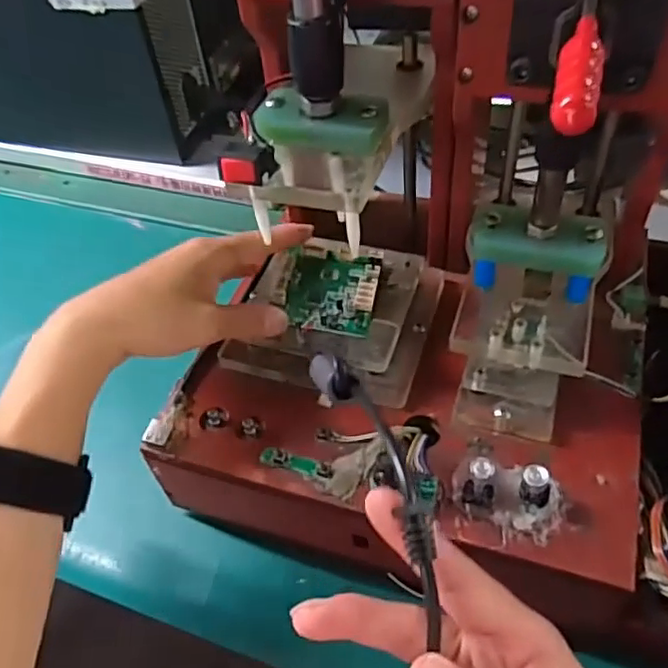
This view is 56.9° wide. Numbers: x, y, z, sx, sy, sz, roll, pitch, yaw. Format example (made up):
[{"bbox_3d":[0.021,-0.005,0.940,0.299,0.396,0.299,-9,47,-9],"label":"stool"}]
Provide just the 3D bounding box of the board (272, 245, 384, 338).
[{"bbox_3d":[-0.004,-0.026,0.353,0.056,0.012,0.058,4,49,10],"label":"board"}]

